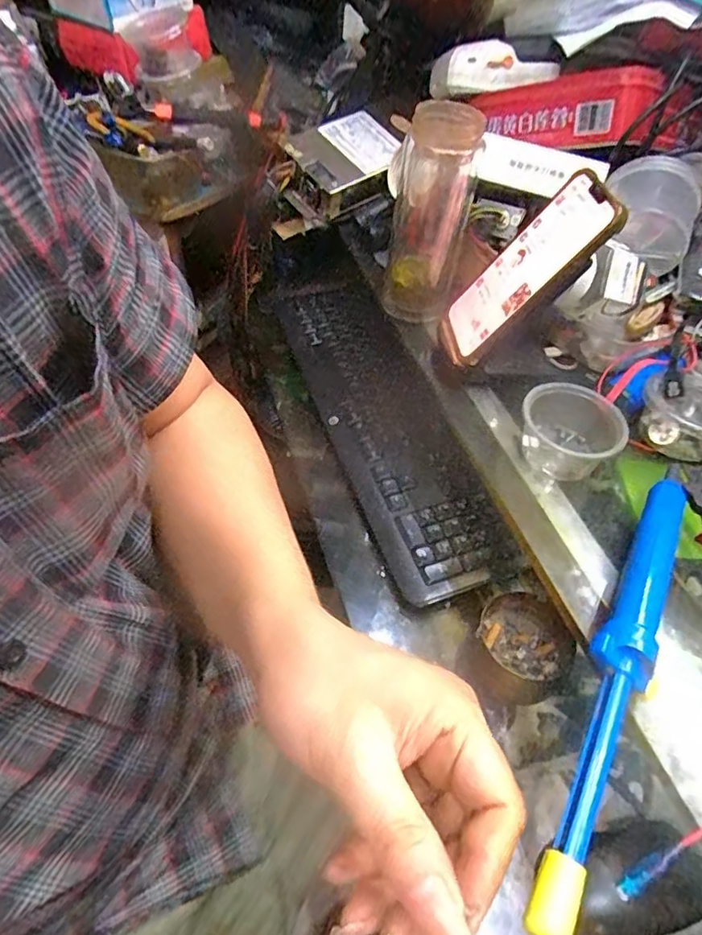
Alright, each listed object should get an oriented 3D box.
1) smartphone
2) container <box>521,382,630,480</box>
[{"bbox_3d":[0.136,-0.153,0.453,0.015,0.164,0.080,16,50,-33],"label":"smartphone"},{"bbox_3d":[0.167,-0.028,0.442,0.073,0.042,0.073,3,50,-4],"label":"container"}]

